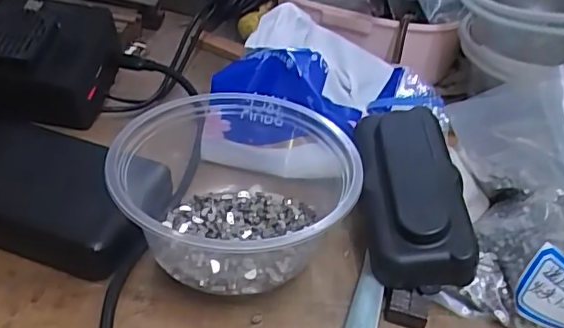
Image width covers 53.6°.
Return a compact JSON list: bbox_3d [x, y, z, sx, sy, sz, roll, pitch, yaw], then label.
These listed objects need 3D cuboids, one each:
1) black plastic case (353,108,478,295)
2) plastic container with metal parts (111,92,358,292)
[{"bbox_3d":[0.064,0.012,0.283,0.048,0.036,0.102,1,55,-6],"label":"black plastic case"},{"bbox_3d":[-0.024,0.011,0.284,0.108,0.061,0.112,5,37,-1],"label":"plastic container with metal parts"}]

